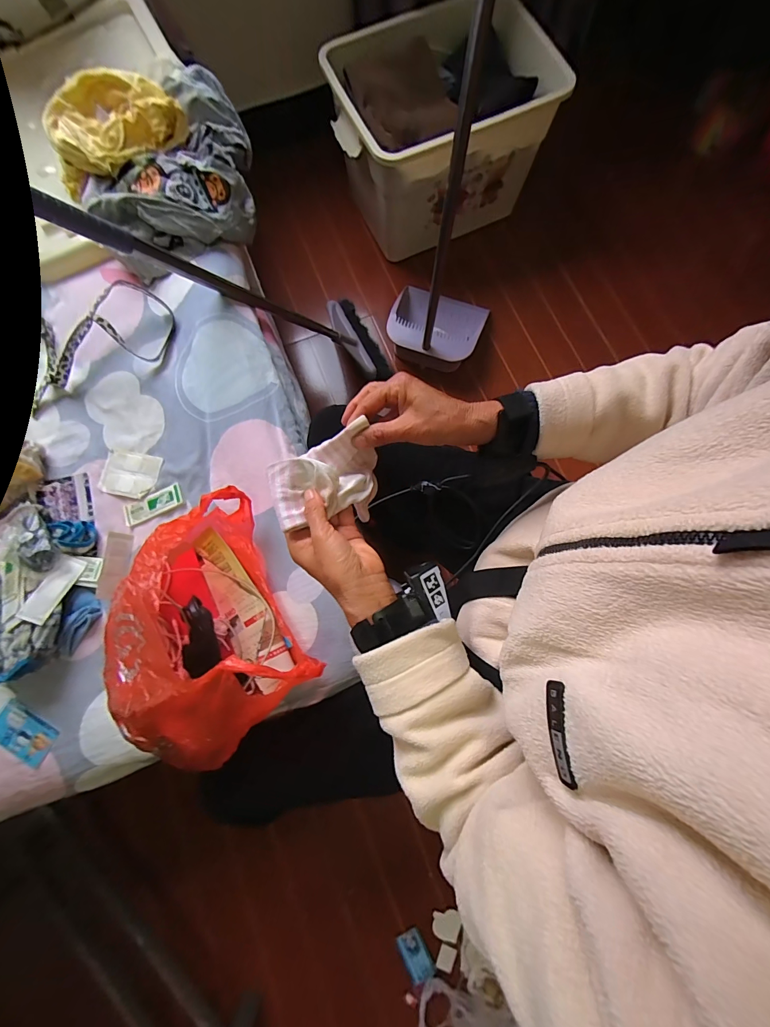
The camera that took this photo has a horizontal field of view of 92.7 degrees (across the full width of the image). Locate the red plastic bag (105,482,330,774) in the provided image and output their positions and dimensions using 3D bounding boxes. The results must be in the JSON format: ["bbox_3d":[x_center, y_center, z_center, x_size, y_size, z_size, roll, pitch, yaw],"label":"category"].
[{"bbox_3d":[-0.201,0.124,0.416,0.208,0.172,0.244,-37,81,-6],"label":"red plastic bag"}]

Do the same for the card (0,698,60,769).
[{"bbox_3d":[-0.480,0.292,0.488,0.084,0.004,0.051,33,76,2],"label":"card"}]

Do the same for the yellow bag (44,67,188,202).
[{"bbox_3d":[-0.412,-0.594,0.573,0.210,0.071,0.156,8,79,2],"label":"yellow bag"}]

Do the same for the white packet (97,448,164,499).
[{"bbox_3d":[-0.379,-0.059,0.546,0.083,0.006,0.067,13,80,3],"label":"white packet"}]

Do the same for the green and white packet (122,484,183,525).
[{"bbox_3d":[-0.337,-0.013,0.533,0.091,0.005,0.033,-21,80,-3],"label":"green and white packet"}]

